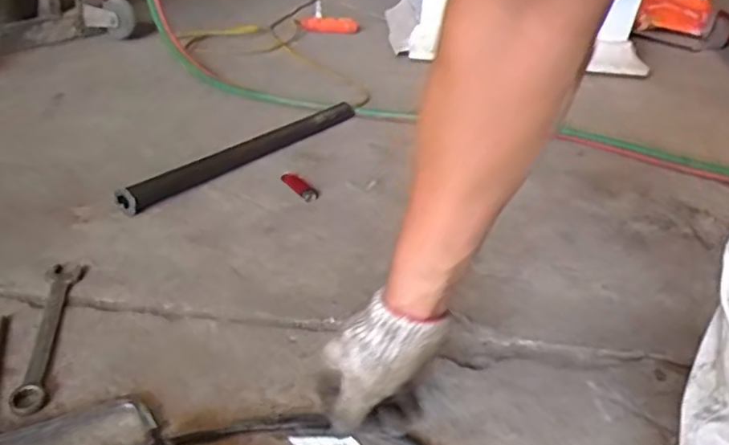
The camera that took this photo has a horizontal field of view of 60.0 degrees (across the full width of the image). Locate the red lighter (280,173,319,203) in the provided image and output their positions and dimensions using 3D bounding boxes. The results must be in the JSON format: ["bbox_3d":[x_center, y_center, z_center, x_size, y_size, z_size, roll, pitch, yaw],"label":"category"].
[{"bbox_3d":[-0.102,-0.057,0.972,0.030,0.013,0.090,-23,42,-37],"label":"red lighter"}]

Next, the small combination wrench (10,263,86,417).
[{"bbox_3d":[-0.327,0.108,0.650,0.035,0.008,0.230,-2,33,-11],"label":"small combination wrench"}]

